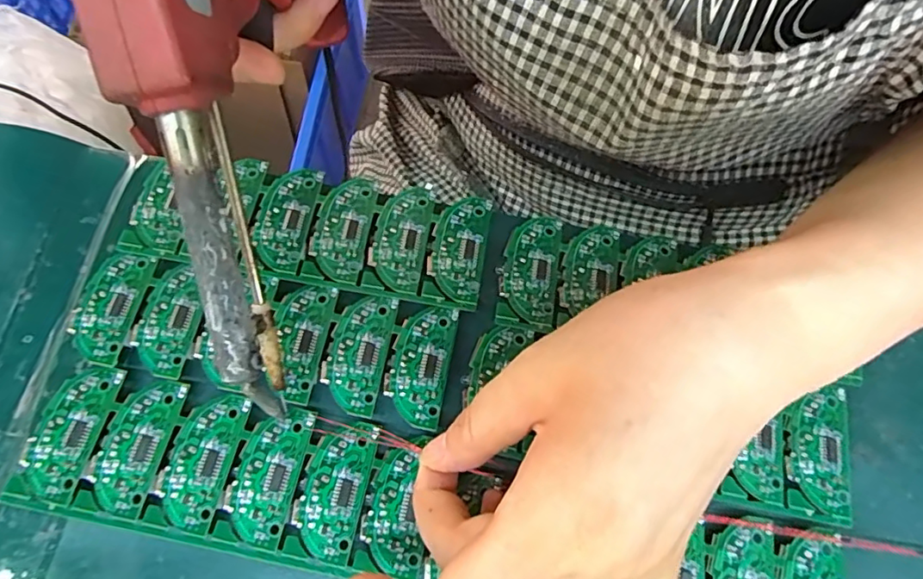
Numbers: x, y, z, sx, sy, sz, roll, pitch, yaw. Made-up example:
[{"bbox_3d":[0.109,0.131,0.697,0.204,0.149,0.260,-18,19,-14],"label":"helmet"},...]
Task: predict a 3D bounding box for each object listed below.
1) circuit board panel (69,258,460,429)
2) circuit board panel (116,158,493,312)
[{"bbox_3d":[-0.075,0.017,0.210,0.141,0.004,0.045,10,72,2],"label":"circuit board panel"},{"bbox_3d":[-0.061,-0.027,0.225,0.141,0.004,0.048,9,72,1],"label":"circuit board panel"}]

